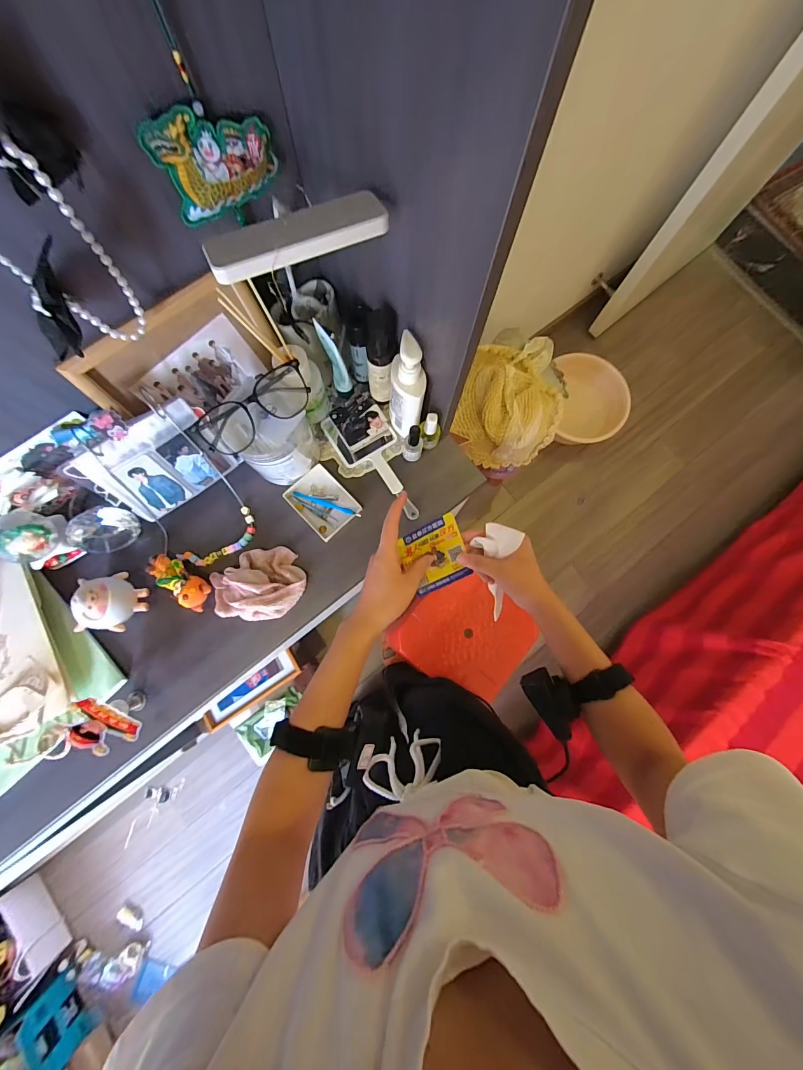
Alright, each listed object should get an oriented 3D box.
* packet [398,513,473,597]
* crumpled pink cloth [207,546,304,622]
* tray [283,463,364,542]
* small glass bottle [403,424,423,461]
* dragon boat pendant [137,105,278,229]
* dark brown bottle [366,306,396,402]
[{"bbox_3d":[0.041,0.026,0.432,0.069,0.007,0.082,-23,113,-5],"label":"packet"},{"bbox_3d":[-0.200,0.068,0.503,0.130,0.036,0.101,-4,81,-2],"label":"crumpled pink cloth"},{"bbox_3d":[-0.114,-0.047,0.539,0.073,0.014,0.097,-41,84,-7],"label":"tray"},{"bbox_3d":[0.017,-0.128,0.524,0.028,0.074,0.027,0,81,-1],"label":"small glass bottle"},{"bbox_3d":[-0.167,-0.345,0.340,0.108,0.077,0.014,-39,83,-7],"label":"dragon boat pendant"},{"bbox_3d":[-0.027,-0.232,0.497,0.039,0.139,0.043,3,81,-1],"label":"dark brown bottle"}]

